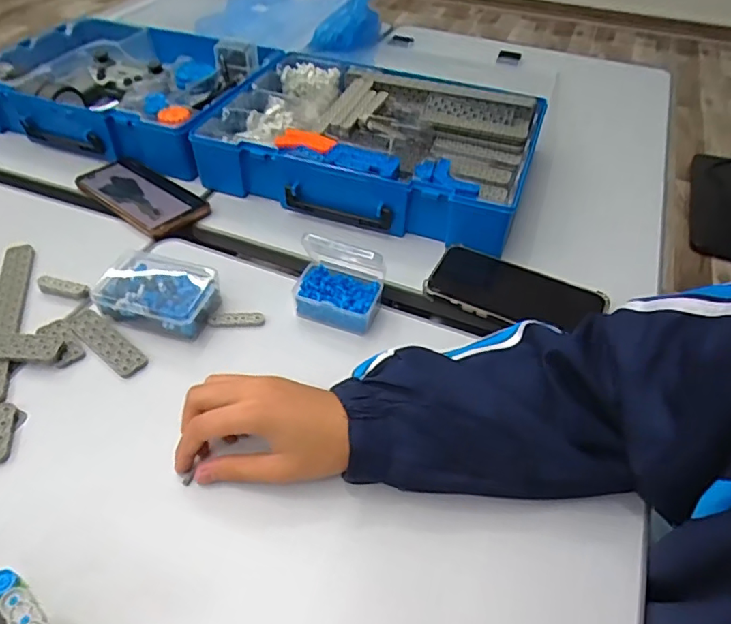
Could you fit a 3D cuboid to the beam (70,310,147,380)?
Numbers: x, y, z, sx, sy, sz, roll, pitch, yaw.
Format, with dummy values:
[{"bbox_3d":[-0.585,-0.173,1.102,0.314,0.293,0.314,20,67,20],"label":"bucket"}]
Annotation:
[{"bbox_3d":[-0.223,0.026,0.466,0.091,0.006,0.025,33,54,25],"label":"beam"}]

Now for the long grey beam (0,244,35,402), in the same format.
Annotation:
[{"bbox_3d":[-0.320,0.002,0.484,0.026,0.008,0.199,-11,48,-12],"label":"long grey beam"}]

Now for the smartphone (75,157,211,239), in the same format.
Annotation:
[{"bbox_3d":[-0.256,-0.132,0.617,0.161,0.012,0.073,30,52,23],"label":"smartphone"}]

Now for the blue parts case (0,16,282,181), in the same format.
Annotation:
[{"bbox_3d":[-0.319,-0.317,0.736,0.355,0.069,0.273,16,48,12],"label":"blue parts case"}]

